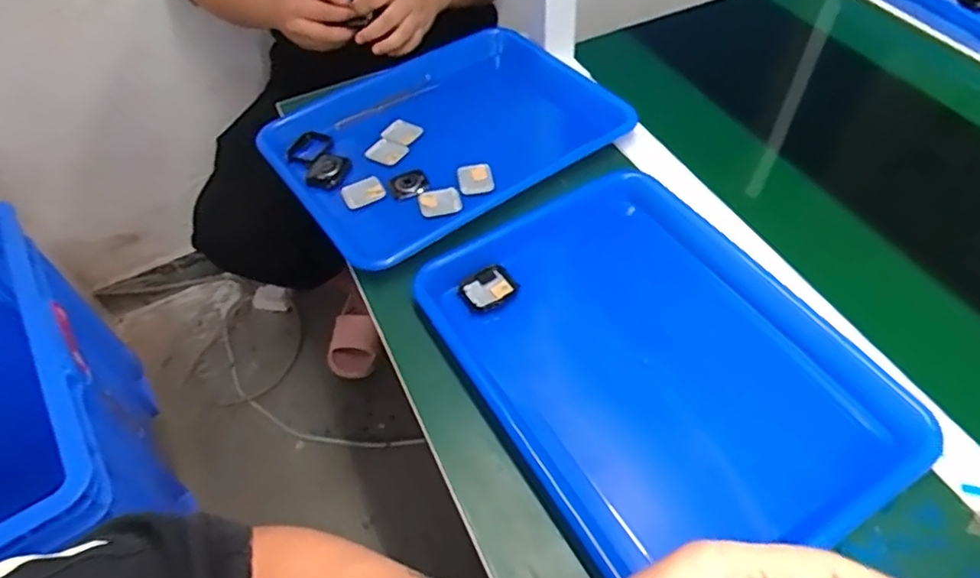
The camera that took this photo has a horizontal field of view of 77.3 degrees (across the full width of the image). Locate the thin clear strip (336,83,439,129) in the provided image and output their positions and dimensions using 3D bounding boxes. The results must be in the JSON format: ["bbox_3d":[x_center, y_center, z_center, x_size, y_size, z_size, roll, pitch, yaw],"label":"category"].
[{"bbox_3d":[-0.118,-0.213,0.709,0.131,0.009,0.009,-30,55,-17],"label":"thin clear strip"}]

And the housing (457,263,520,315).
[{"bbox_3d":[-0.001,0.000,0.527,0.043,0.011,0.036,-37,57,-21],"label":"housing"}]

